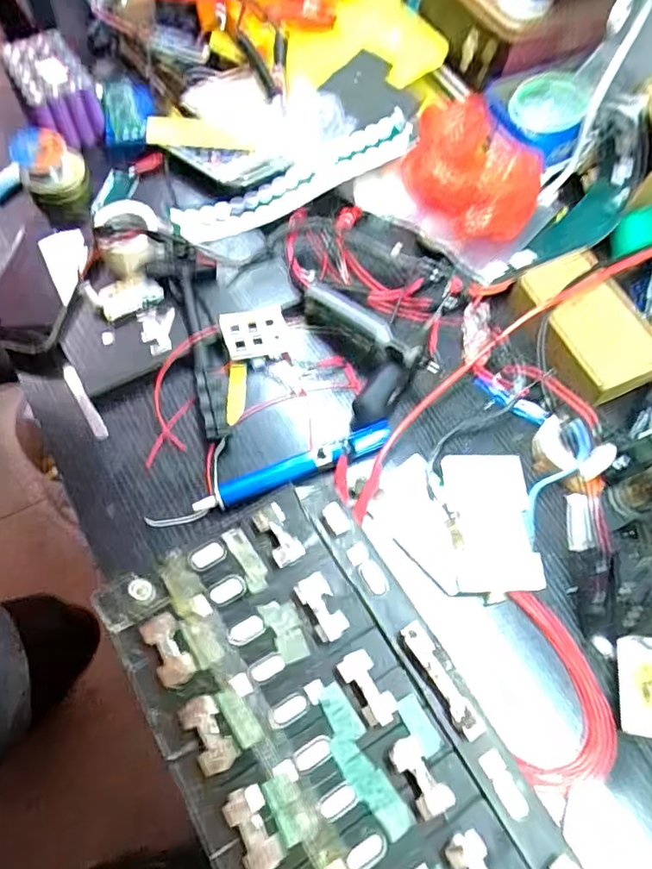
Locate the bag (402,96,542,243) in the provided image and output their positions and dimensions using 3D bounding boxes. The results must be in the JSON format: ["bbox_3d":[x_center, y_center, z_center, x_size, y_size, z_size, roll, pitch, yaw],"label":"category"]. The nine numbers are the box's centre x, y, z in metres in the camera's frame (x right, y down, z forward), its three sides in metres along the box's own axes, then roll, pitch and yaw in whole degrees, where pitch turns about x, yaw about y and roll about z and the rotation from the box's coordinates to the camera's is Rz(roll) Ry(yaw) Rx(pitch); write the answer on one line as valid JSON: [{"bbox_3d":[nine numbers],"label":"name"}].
[{"bbox_3d":[0.157,-0.296,0.639,0.116,0.072,0.165,-20,67,-13],"label":"bag"}]

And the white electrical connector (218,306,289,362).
[{"bbox_3d":[-0.069,-0.100,0.578,0.066,0.009,0.047,-13,92,-25],"label":"white electrical connector"}]

